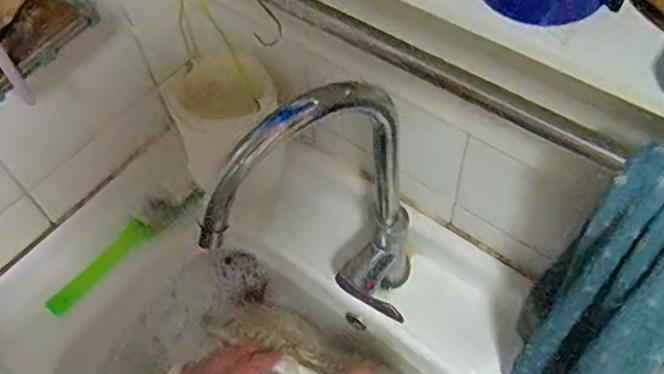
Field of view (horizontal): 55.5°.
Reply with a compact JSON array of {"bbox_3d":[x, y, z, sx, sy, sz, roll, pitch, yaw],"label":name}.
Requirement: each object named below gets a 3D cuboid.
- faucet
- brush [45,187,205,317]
[{"bbox_3d":[0.007,0.054,0.561,0.205,0.342,0.076,-36,61,-19],"label":"faucet"},{"bbox_3d":[-0.258,0.070,0.786,0.222,0.029,0.037,-39,62,-20],"label":"brush"}]

